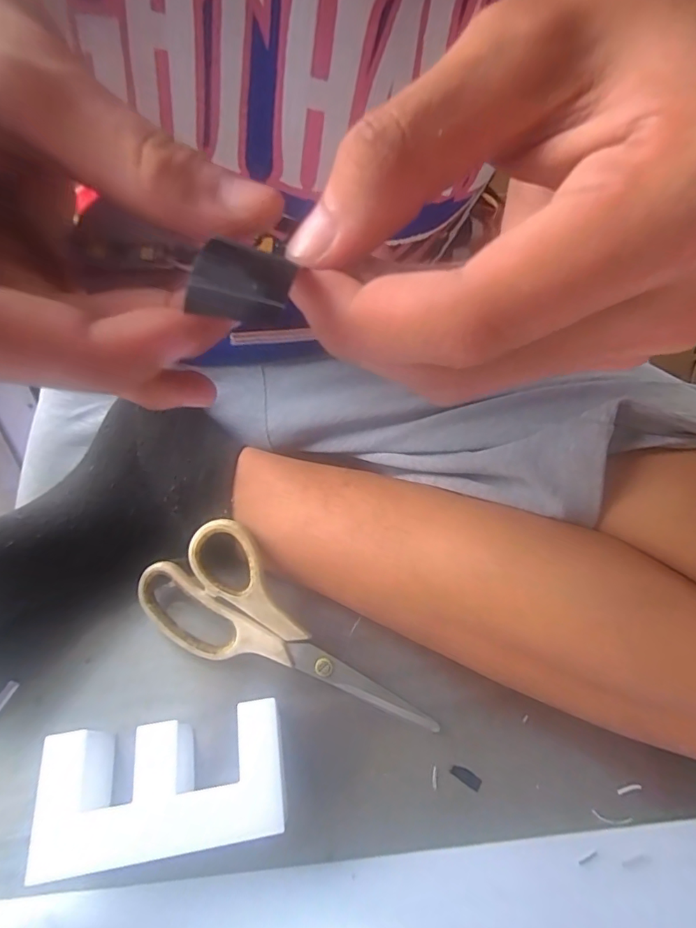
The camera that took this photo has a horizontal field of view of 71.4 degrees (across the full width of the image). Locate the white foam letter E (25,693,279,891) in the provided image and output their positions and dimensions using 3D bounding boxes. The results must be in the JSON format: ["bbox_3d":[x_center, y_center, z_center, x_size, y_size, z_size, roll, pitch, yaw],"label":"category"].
[{"bbox_3d":[-0.086,0.158,0.241,0.113,0.040,0.056,-6,59,-8],"label":"white foam letter E"}]

